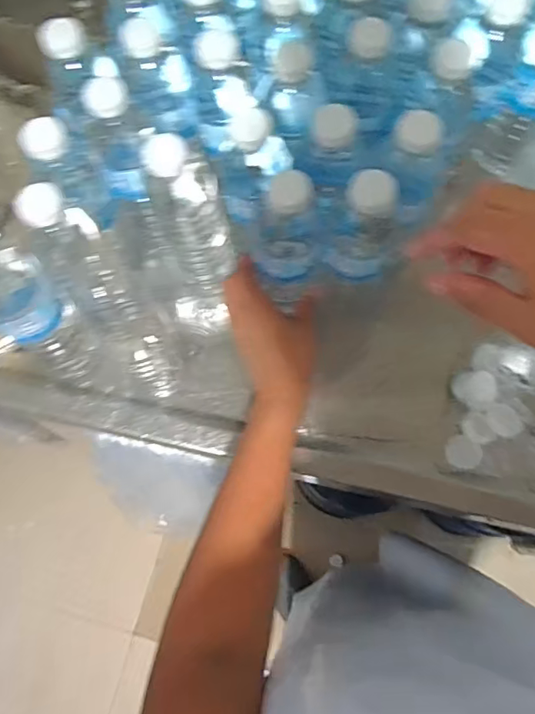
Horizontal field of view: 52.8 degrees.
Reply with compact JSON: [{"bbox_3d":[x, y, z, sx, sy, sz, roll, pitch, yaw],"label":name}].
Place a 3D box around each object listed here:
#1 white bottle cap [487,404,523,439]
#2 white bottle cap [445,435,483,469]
[{"bbox_3d":[0.231,0.061,0.524,0.032,0.014,0.034,0,72,1],"label":"white bottle cap"},{"bbox_3d":[0.188,0.091,0.516,0.032,0.011,0.029,40,77,13],"label":"white bottle cap"}]

